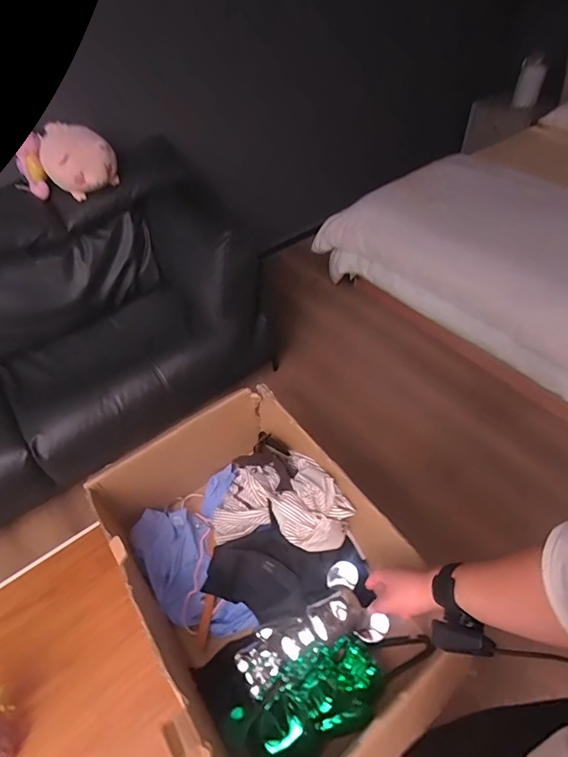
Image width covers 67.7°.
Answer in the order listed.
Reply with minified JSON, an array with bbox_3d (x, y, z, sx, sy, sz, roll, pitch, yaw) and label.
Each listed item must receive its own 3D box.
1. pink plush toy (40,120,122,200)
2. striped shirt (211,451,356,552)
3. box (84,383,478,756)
[{"bbox_3d":[-0.780,-0.831,1.607,0.249,0.205,0.192,-23,49,-16],"label":"pink plush toy"},{"bbox_3d":[-0.009,0.254,0.897,0.304,0.171,0.182,8,48,12],"label":"striped shirt"},{"bbox_3d":[-0.041,0.369,0.812,0.426,0.219,0.652,-29,51,-21],"label":"box"}]

